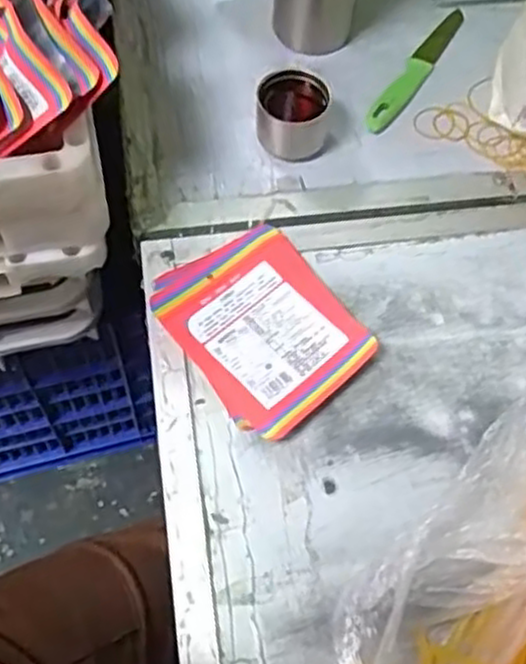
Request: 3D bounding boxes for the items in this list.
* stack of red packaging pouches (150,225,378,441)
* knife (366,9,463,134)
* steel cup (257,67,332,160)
[{"bbox_3d":[0.001,-0.007,0.577,0.124,0.018,0.151,-36,70,-19],"label":"stack of red packaging pouches"},{"bbox_3d":[0.145,-0.245,0.711,0.027,0.007,0.175,31,65,13],"label":"knife"},{"bbox_3d":[0.025,-0.185,0.645,0.059,0.053,0.054,1,63,-2],"label":"steel cup"}]

